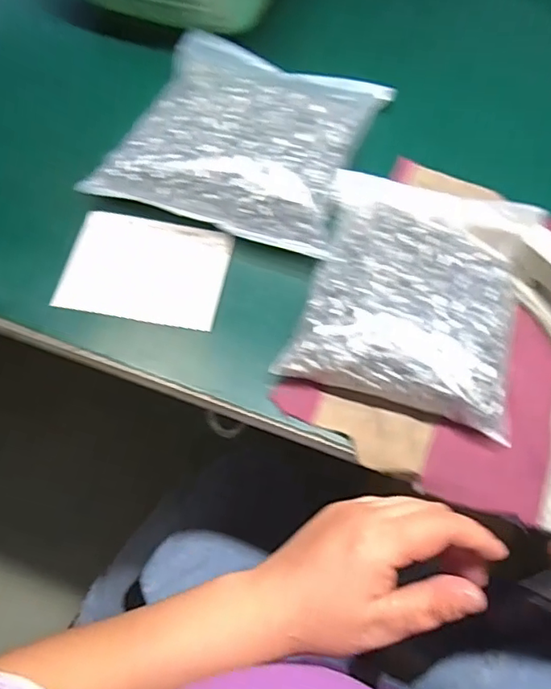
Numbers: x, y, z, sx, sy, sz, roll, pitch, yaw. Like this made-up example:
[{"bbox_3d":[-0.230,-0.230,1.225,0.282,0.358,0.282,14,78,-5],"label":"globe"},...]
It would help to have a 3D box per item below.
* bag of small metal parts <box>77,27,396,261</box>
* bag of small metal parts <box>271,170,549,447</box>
[{"bbox_3d":[-0.020,-0.181,0.454,0.185,0.036,0.206,17,63,6],"label":"bag of small metal parts"},{"bbox_3d":[0.098,-0.041,0.395,0.142,0.040,0.175,16,63,5],"label":"bag of small metal parts"}]

